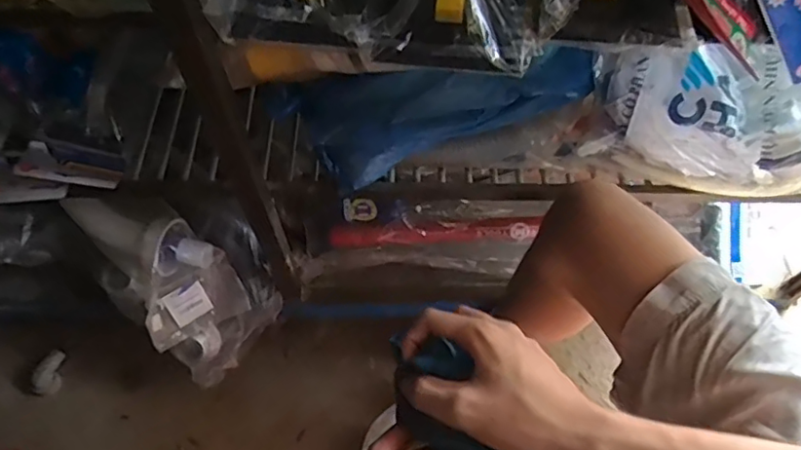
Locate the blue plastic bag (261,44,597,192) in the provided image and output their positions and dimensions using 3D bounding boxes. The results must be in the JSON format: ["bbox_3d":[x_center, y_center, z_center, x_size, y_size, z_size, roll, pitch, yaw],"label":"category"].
[{"bbox_3d":[0.043,-0.121,0.618,0.347,0.112,0.077,-11,61,-5],"label":"blue plastic bag"}]

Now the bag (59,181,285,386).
[{"bbox_3d":[-0.307,0.069,0.826,0.175,0.212,0.235,-41,68,-20],"label":"bag"}]

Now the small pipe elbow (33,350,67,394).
[{"bbox_3d":[-0.578,0.246,0.964,0.034,0.038,0.069,14,61,9],"label":"small pipe elbow"}]

